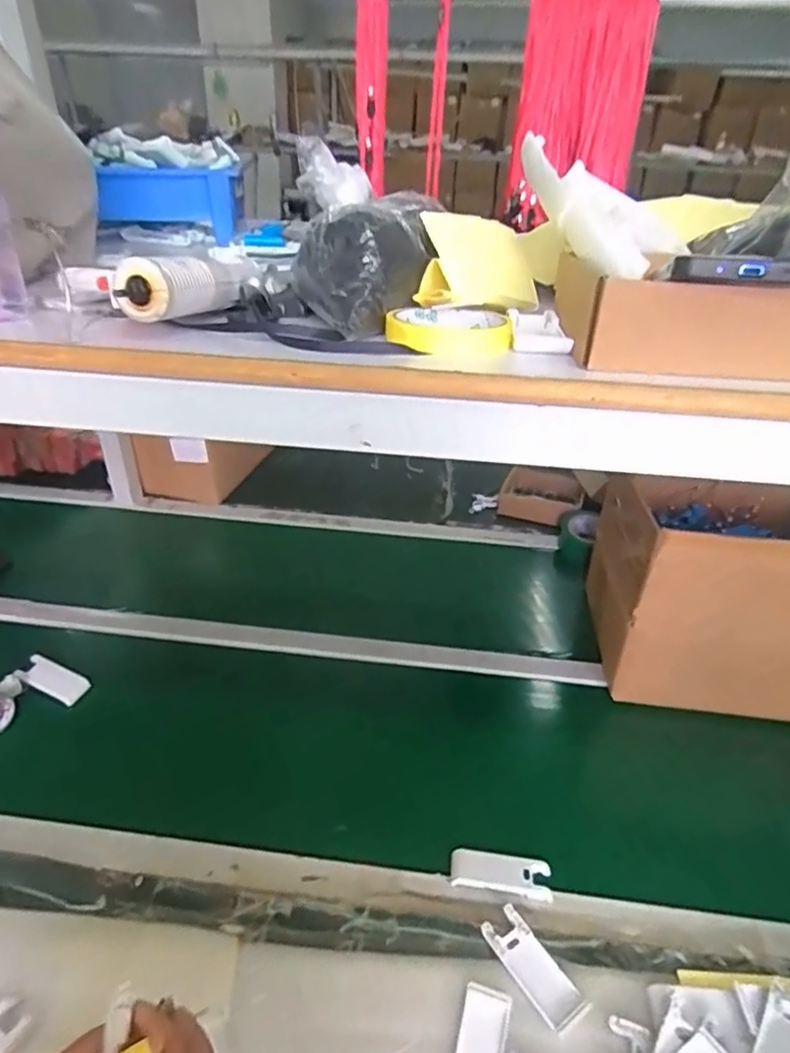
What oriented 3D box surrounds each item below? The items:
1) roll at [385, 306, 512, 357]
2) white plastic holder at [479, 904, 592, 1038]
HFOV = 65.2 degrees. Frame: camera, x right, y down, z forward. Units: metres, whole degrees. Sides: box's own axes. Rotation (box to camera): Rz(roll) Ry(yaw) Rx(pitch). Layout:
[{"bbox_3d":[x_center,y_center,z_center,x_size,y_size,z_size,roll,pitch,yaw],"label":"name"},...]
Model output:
[{"bbox_3d":[0.036,-0.144,0.446,0.085,0.018,0.087,-1,33,-5],"label":"roll"},{"bbox_3d":[0.129,0.412,0.577,0.042,0.009,0.104,-18,37,-30],"label":"white plastic holder"}]

